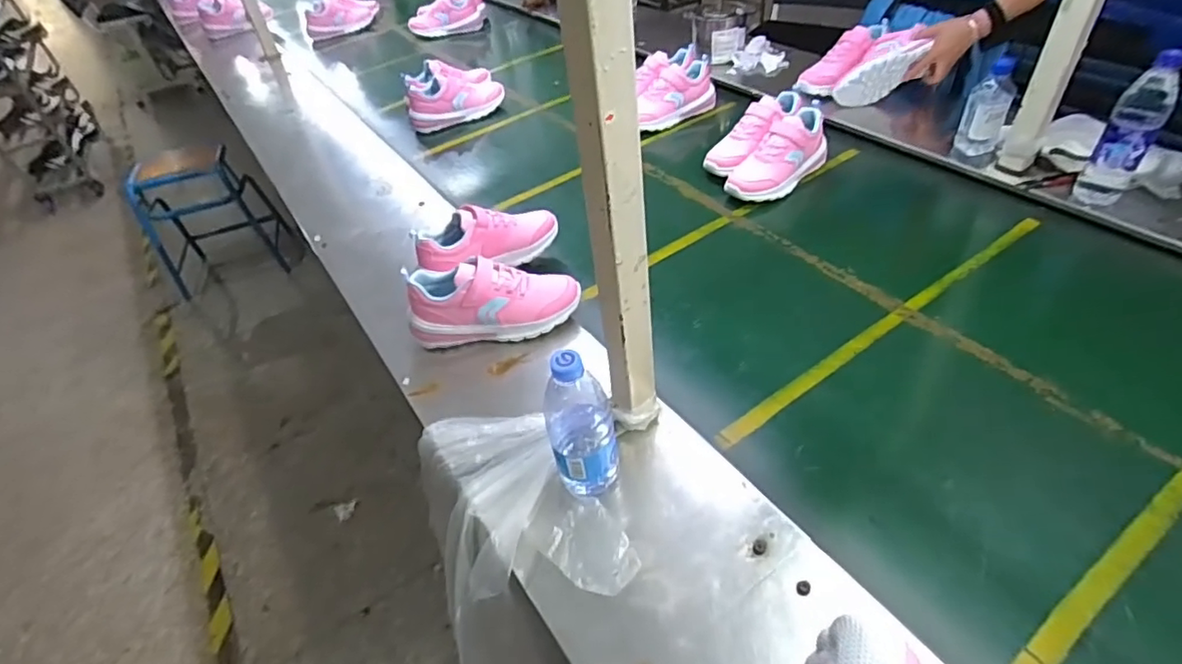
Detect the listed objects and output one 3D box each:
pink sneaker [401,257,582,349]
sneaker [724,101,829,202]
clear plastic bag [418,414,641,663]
[{"bbox_3d":[-0.144,-0.047,0.884,0.251,0.107,0.075,-9,44,1],"label":"pink sneaker"},{"bbox_3d":[0.372,-0.340,1.167,0.088,0.114,0.252,31,57,34],"label":"sneaker"},{"bbox_3d":[-0.088,0.281,0.762,0.215,0.235,0.323,-23,46,-14],"label":"clear plastic bag"}]

